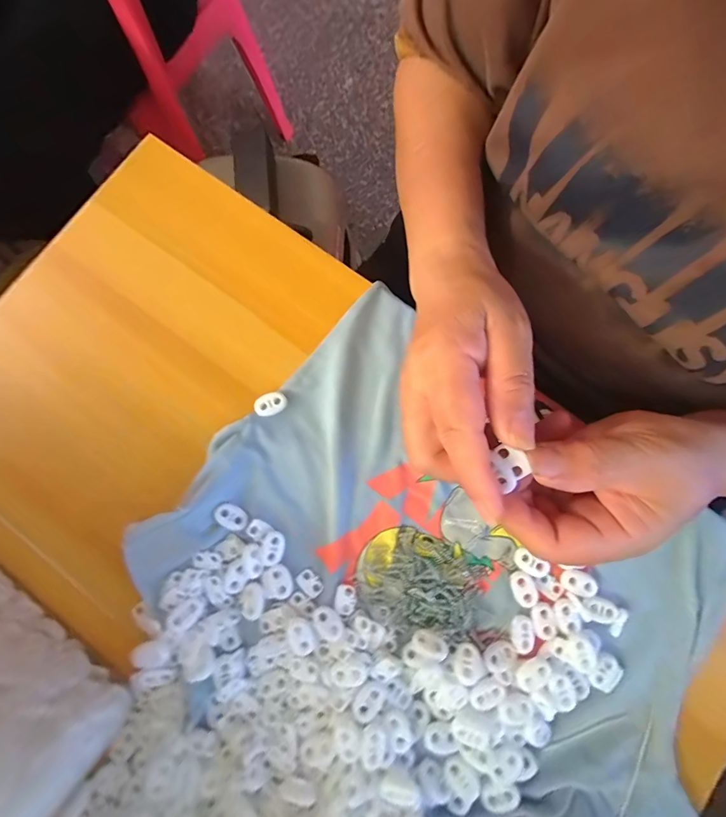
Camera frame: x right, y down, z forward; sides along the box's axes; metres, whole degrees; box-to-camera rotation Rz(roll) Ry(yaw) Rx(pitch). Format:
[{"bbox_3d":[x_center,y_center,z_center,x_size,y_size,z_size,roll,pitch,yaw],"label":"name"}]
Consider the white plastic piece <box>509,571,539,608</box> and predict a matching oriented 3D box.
[{"bbox_3d":[0.106,0.119,0.249,0.014,0.005,0.022,-25,78,-5],"label":"white plastic piece"}]

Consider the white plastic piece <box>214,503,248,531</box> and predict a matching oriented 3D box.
[{"bbox_3d":[-0.089,0.074,0.253,0.022,0.004,0.015,22,78,5],"label":"white plastic piece"}]

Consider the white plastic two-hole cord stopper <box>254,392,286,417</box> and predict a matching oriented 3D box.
[{"bbox_3d":[-0.066,-0.003,0.268,0.022,0.004,0.016,-31,79,-6],"label":"white plastic two-hole cord stopper"}]

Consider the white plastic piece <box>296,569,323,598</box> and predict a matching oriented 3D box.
[{"bbox_3d":[-0.036,0.118,0.252,0.013,0.004,0.018,-40,80,-8],"label":"white plastic piece"}]

